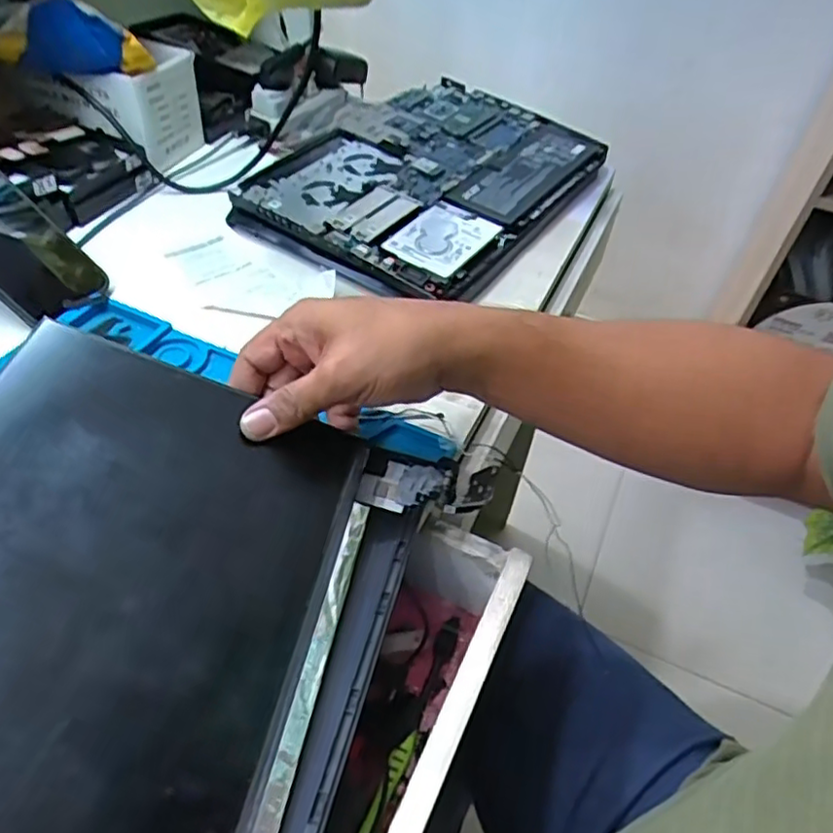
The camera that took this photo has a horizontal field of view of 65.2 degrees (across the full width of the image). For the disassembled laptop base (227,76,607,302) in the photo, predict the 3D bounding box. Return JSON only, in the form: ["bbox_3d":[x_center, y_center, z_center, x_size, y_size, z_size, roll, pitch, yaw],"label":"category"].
[{"bbox_3d":[0.010,-0.273,0.703,0.297,0.025,0.415,27,50,19],"label":"disassembled laptop base"}]

